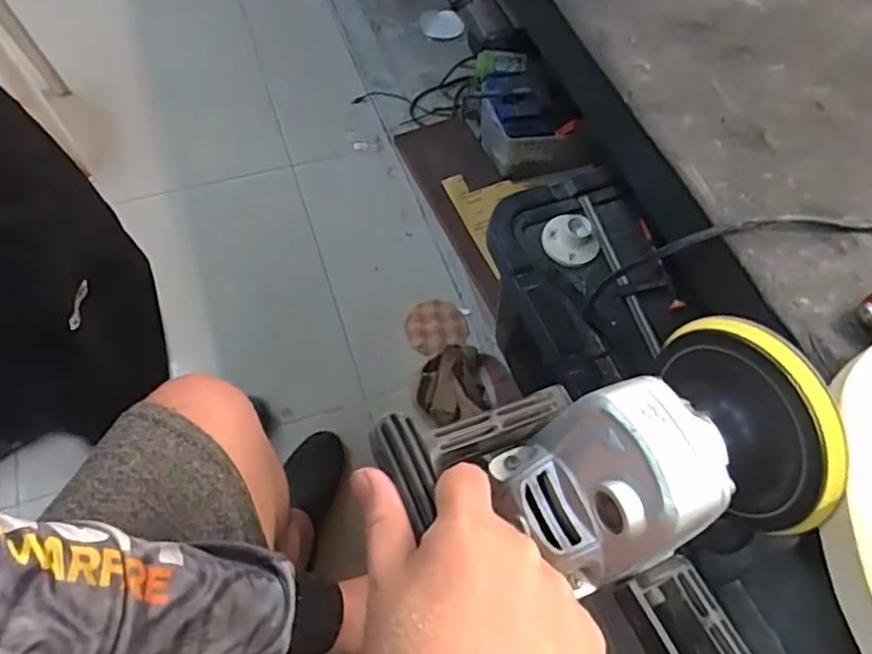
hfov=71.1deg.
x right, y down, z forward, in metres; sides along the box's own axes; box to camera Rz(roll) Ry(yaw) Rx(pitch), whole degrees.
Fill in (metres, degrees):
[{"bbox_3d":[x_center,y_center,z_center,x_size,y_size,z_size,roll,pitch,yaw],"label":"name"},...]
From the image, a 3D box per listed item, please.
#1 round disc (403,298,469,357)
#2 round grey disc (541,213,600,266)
[{"bbox_3d":[-0.002,-0.003,1.217,0.117,0.011,0.115,-4,66,9],"label":"round disc"},{"bbox_3d":[0.192,-0.126,0.868,0.084,0.038,0.070,26,63,10],"label":"round grey disc"}]

